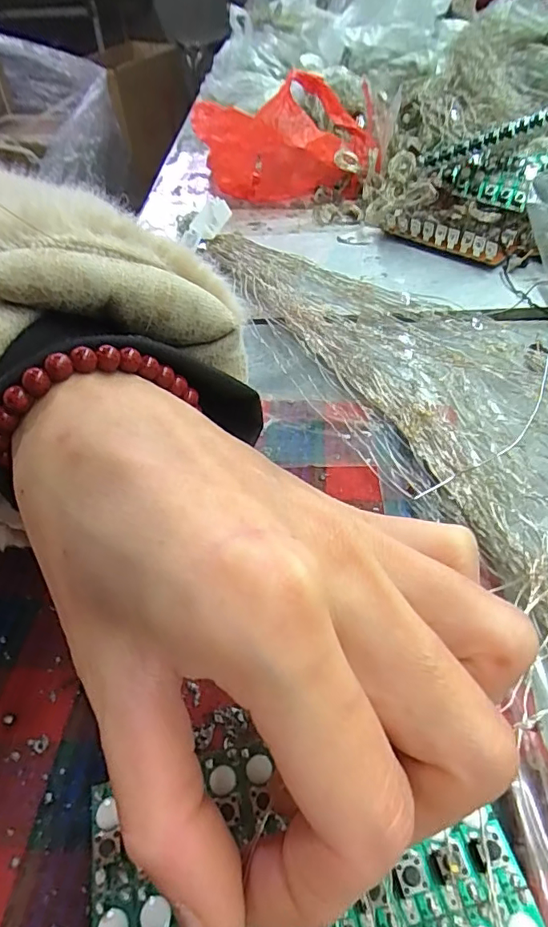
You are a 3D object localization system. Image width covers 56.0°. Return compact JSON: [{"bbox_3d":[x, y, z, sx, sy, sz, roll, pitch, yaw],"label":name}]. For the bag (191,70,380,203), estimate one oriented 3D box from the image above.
[{"bbox_3d":[0.006,-0.276,0.445,0.162,0.081,0.089,6,47,7],"label":"bag"}]

